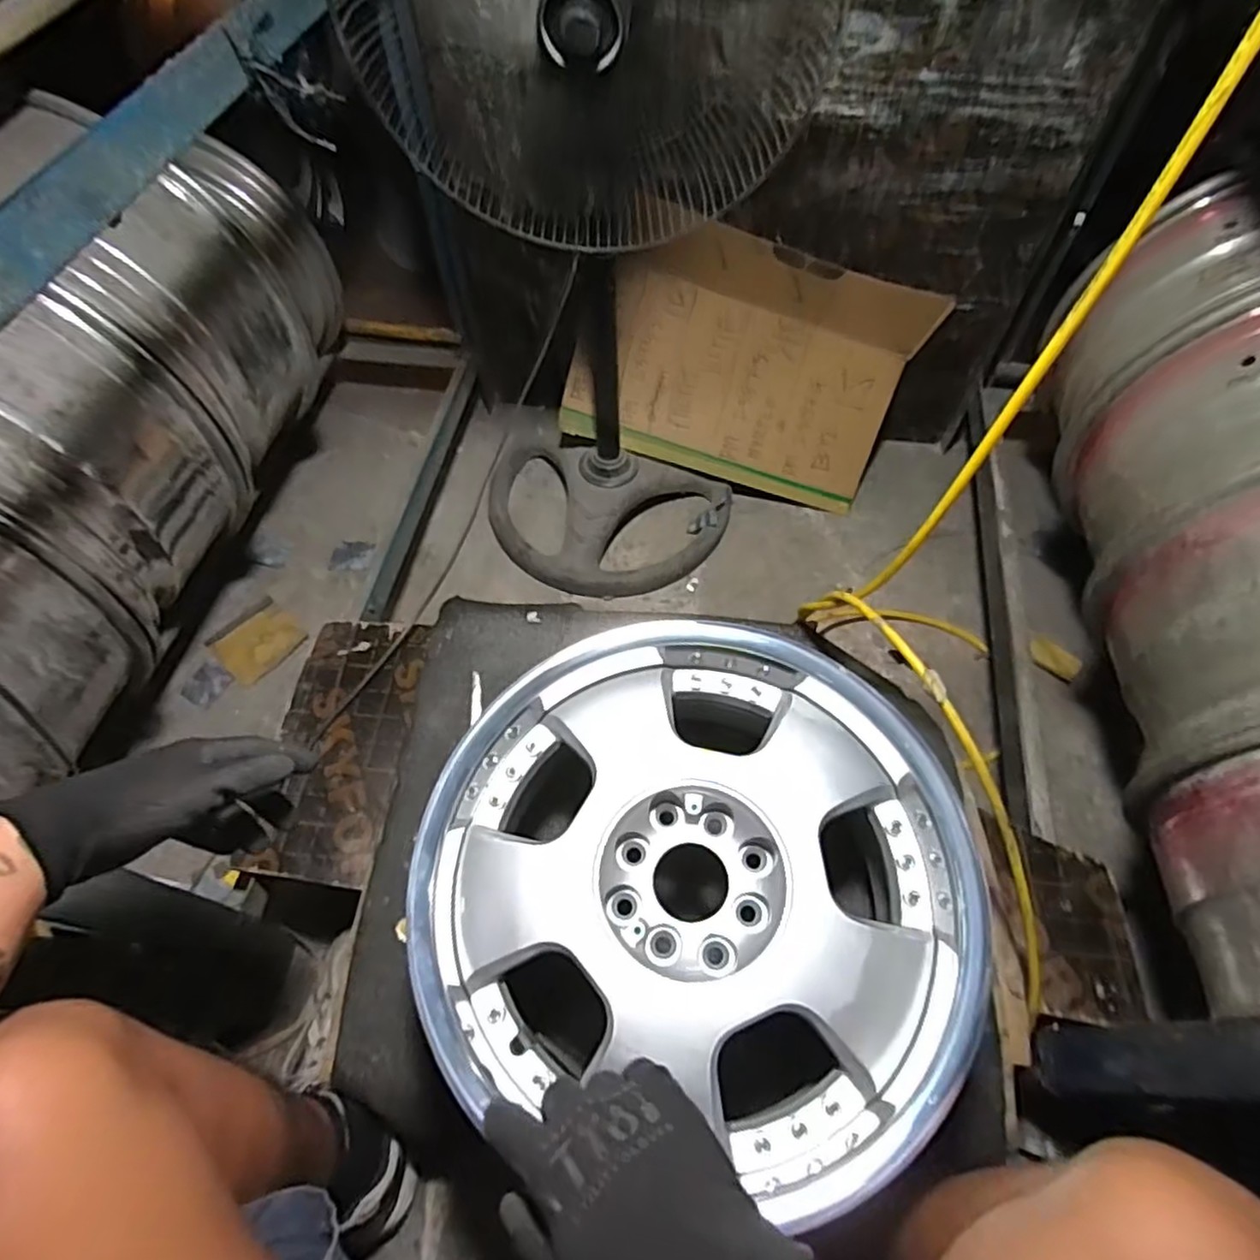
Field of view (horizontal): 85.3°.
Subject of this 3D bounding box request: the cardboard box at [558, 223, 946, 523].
[{"bbox_3d":[0.179,-0.405,1.067,0.494,0.338,0.046,14,26,-8],"label":"cardboard box"}]

